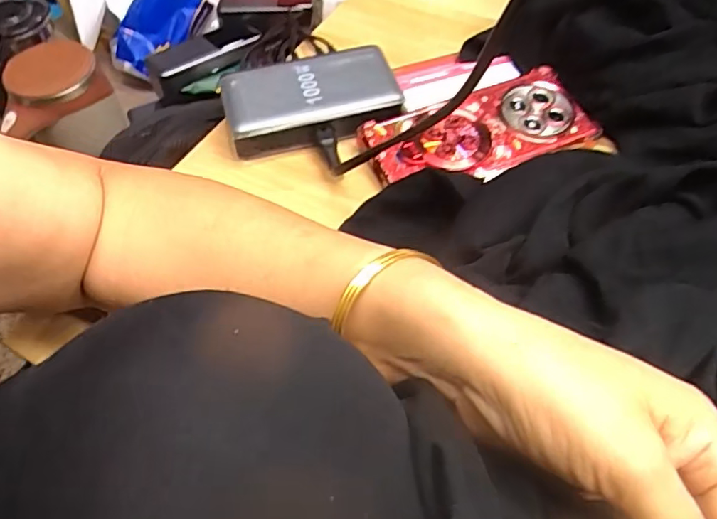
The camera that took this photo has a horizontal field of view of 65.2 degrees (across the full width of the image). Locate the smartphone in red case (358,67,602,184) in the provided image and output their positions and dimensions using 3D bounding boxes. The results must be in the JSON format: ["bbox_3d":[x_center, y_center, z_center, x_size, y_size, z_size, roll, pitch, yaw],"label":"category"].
[{"bbox_3d":[0.088,-0.095,0.406,0.161,0.017,0.070,-20,57,-12],"label":"smartphone in red case"}]

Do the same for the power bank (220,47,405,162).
[{"bbox_3d":[-0.035,-0.117,0.426,0.127,0.030,0.075,-15,56,-9],"label":"power bank"}]

